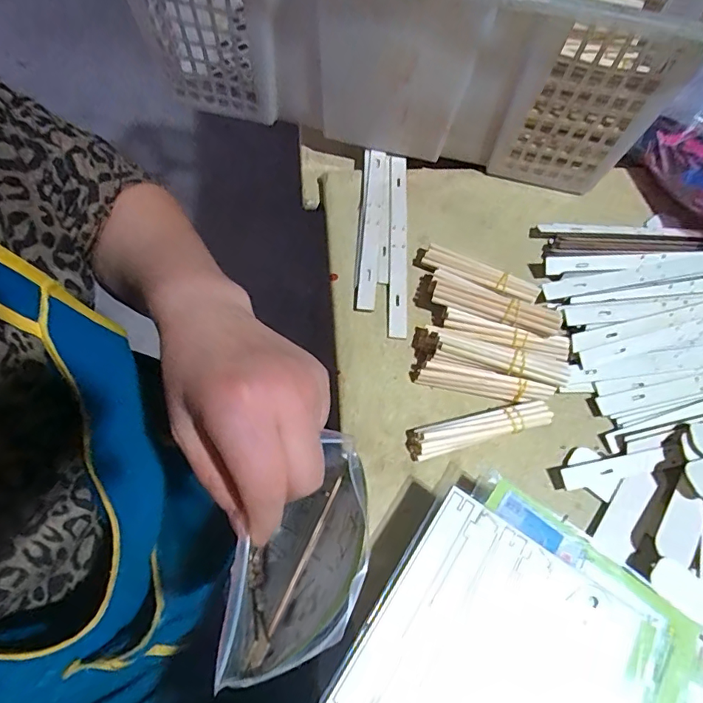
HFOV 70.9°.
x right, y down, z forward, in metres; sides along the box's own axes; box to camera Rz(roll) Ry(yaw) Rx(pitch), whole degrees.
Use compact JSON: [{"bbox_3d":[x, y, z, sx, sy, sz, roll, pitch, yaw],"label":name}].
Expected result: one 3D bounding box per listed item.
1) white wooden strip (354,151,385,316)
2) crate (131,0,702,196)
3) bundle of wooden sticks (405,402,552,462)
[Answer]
[{"bbox_3d":[0.019,-0.112,0.444,0.018,0.010,0.170,5,63,0],"label":"white wooden strip"},{"bbox_3d":[0.066,-0.359,0.477,0.442,0.175,0.350,13,63,4],"label":"crate"},{"bbox_3d":[0.093,0.055,0.364,0.104,0.017,0.023,-13,65,-9],"label":"bundle of wooden sticks"}]

